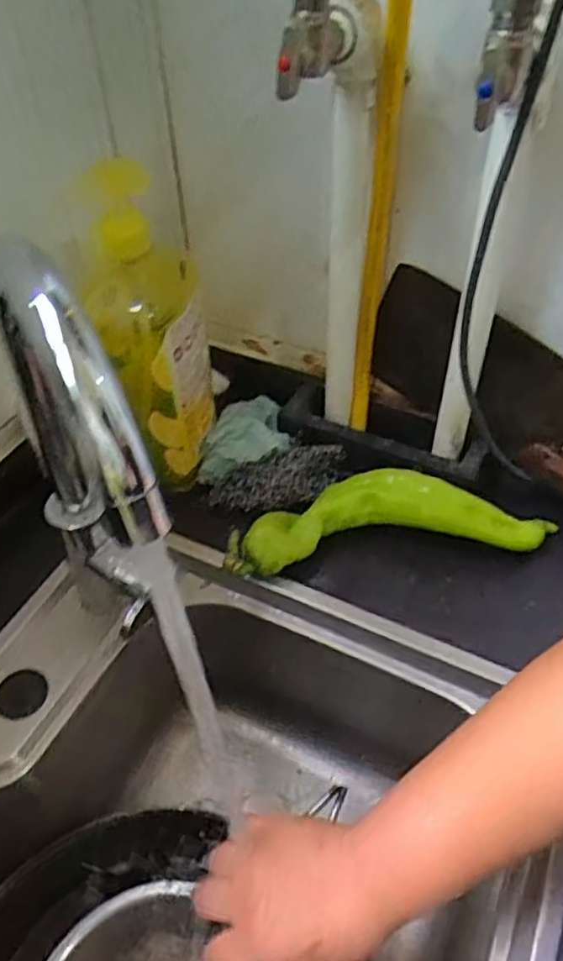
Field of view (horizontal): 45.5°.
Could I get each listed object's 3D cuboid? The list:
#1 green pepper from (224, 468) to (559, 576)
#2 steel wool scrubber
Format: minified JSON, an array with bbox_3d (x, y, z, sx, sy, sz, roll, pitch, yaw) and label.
[{"bbox_3d":[0.091,0.032,0.563,0.274,0.046,0.082,-7,47,-5],"label":"green pepper"},{"bbox_3d":[-0.002,-0.002,0.597,0.120,0.023,0.047,-14,48,-11],"label":"steel wool scrubber"}]

